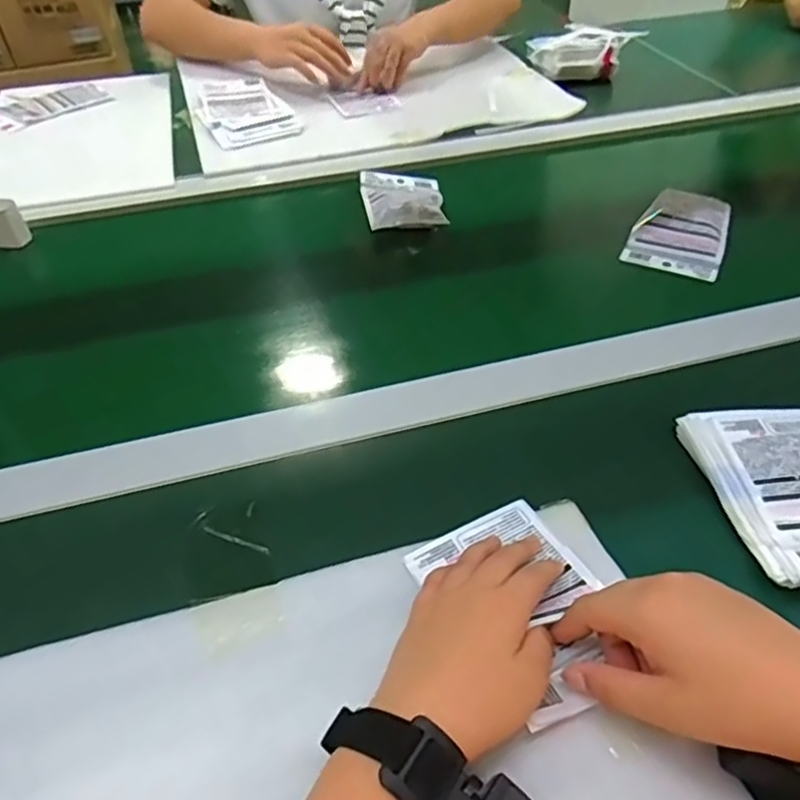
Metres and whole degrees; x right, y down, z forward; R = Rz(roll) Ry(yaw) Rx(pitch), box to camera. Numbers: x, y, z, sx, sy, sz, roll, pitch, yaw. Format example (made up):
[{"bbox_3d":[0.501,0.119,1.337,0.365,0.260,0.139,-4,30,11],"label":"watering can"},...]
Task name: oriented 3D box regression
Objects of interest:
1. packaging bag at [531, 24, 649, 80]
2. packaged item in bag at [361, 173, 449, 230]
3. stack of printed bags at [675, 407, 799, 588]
[{"bbox_3d":[0.290,-0.577,1.092,0.169,0.042,0.175,25,50,23],"label":"packaging bag"},{"bbox_3d":[0.005,-0.245,0.801,0.096,0.030,0.121,-7,45,-6],"label":"packaged item in bag"},{"bbox_3d":[0.284,0.063,0.471,0.113,0.027,0.145,-6,45,-5],"label":"stack of printed bags"}]

